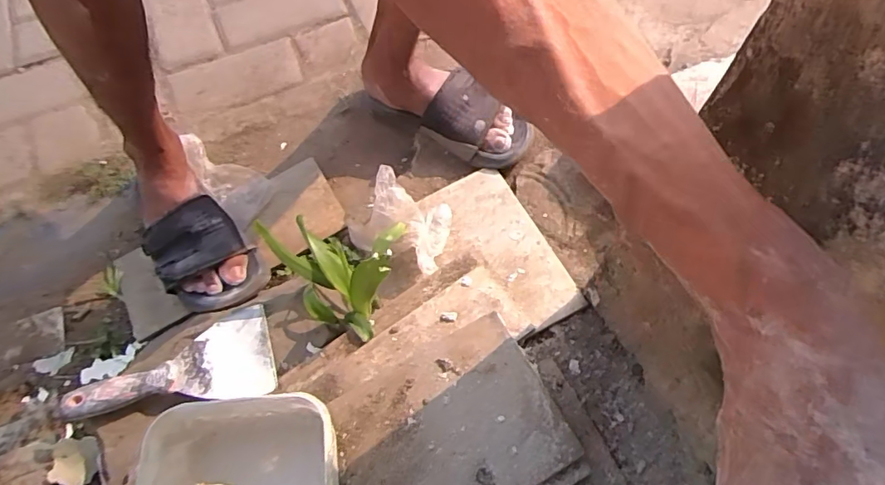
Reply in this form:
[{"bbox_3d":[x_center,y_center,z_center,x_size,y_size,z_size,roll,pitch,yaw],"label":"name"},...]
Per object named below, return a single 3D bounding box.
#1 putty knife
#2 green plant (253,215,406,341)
[{"bbox_3d":[-0.279,0.131,0.539,0.203,0.018,0.092,-14,66,-6],"label":"putty knife"},{"bbox_3d":[-0.126,0.031,0.576,0.140,0.149,0.138,1,66,1],"label":"green plant"}]

